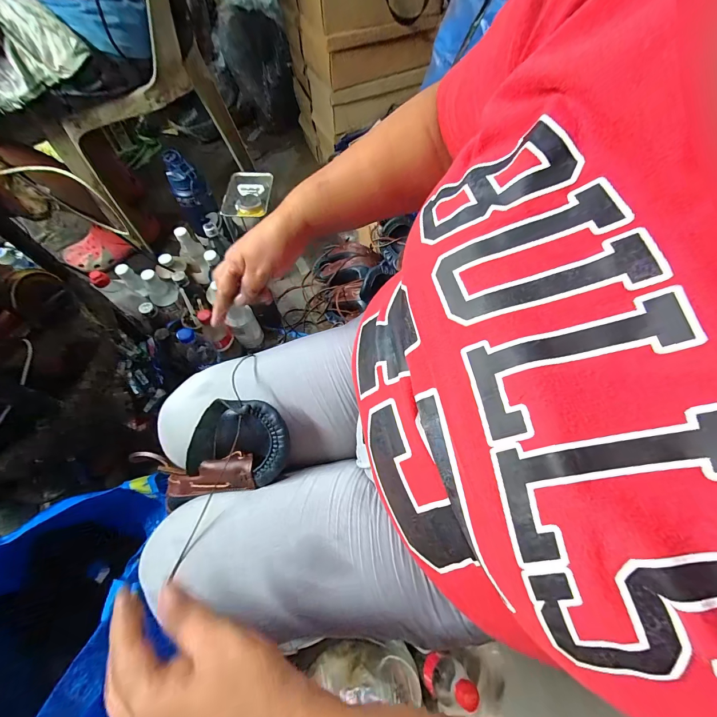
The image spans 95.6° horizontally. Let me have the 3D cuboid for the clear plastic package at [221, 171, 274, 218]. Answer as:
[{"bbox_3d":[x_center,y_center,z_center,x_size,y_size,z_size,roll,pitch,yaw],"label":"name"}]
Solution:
[{"bbox_3d":[-0.268,-0.402,0.790,0.098,0.016,0.155,2,64,1],"label":"clear plastic package"}]

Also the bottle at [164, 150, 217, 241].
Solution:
[{"bbox_3d":[-0.407,-0.397,0.808,0.082,0.187,0.075,-22,66,-11],"label":"bottle"}]

